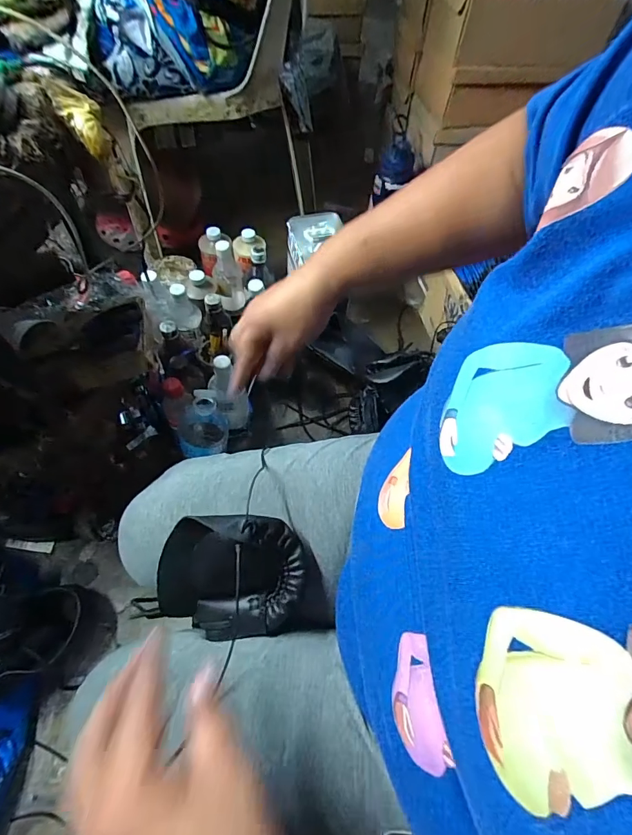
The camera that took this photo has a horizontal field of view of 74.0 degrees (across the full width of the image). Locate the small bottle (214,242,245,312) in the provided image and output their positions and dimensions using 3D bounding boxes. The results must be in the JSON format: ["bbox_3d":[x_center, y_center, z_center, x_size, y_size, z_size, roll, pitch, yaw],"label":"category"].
[{"bbox_3d":[-0.189,-0.303,0.918,0.055,0.150,0.048,-7,61,-8],"label":"small bottle"}]

